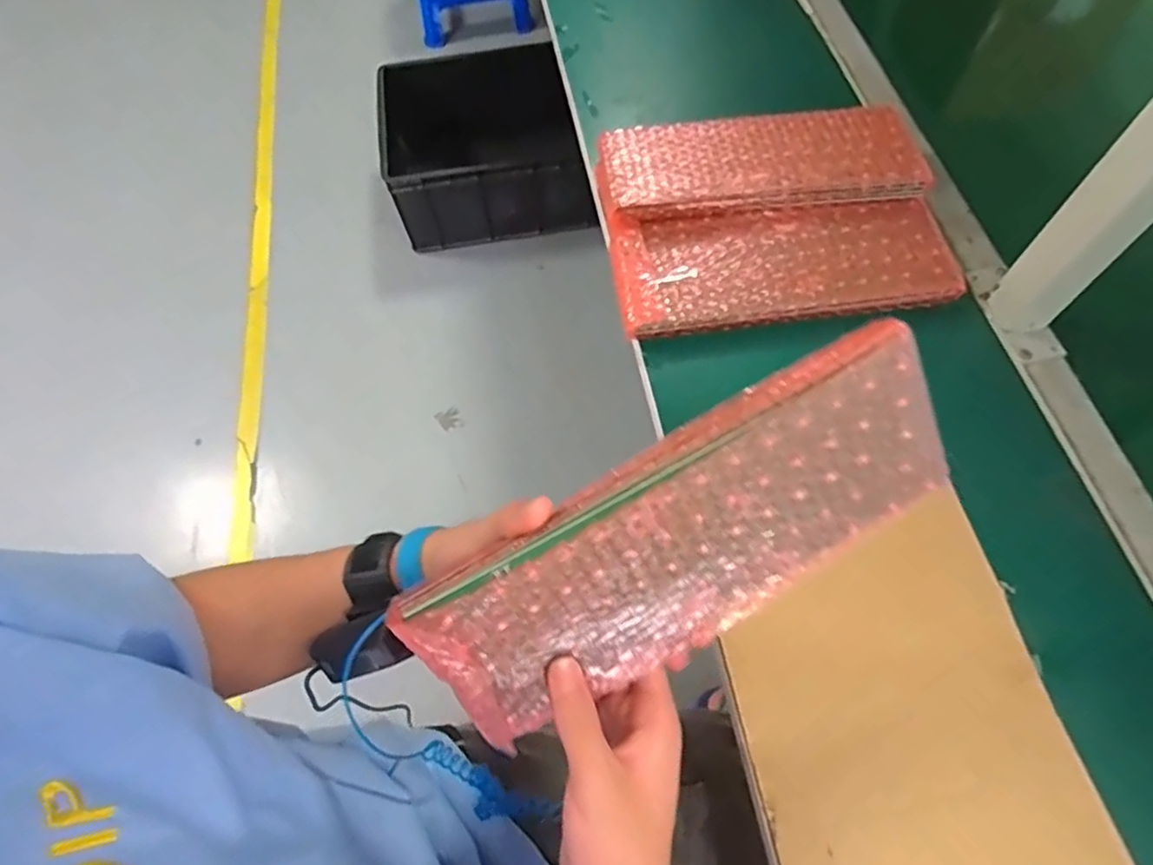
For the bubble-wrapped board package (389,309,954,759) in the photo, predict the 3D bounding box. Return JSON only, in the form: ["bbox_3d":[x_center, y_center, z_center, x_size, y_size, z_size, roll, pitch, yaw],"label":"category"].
[{"bbox_3d":[0.057,0.058,0.328,0.280,0.104,0.024,-31,24,0],"label":"bubble-wrapped board package"}]

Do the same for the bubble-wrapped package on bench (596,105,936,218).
[{"bbox_3d":[0.167,-0.249,0.573,0.285,0.030,0.102,-9,64,-2],"label":"bubble-wrapped package on bench"}]

